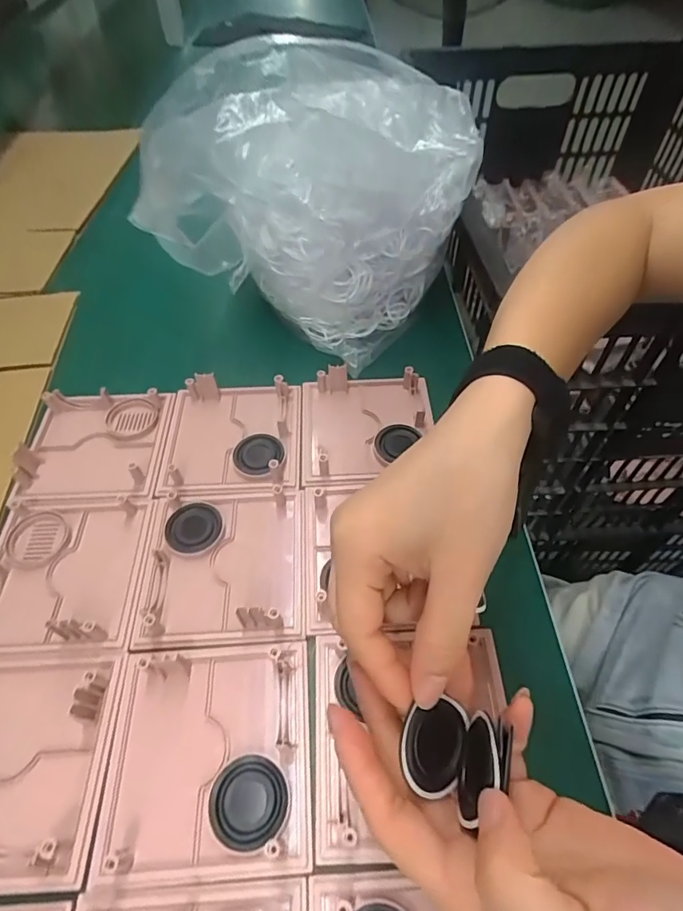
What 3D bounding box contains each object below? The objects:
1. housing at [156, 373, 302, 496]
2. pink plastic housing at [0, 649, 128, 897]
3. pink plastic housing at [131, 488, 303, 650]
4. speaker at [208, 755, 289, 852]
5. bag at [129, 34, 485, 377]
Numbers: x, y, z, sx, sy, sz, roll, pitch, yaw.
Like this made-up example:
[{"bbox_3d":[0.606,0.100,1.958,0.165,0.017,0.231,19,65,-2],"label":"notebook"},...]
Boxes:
[{"bbox_3d":[-0.088,-0.022,0.382,0.107,0.021,0.105,-5,54,-1],"label":"housing"},{"bbox_3d":[-0.180,0.159,0.253,0.104,0.021,0.109,-3,54,0],"label":"pink plastic housing"},{"bbox_3d":[-0.080,0.069,0.325,0.106,0.014,0.109,-4,53,0],"label":"pink plastic housing"},{"bbox_3d":[-0.047,0.177,0.245,0.038,0.007,0.037,-1,54,1],"label":"speaker"},{"bbox_3d":[-0.021,-0.208,0.409,0.229,0.200,0.151,20,57,16],"label":"bag"}]

